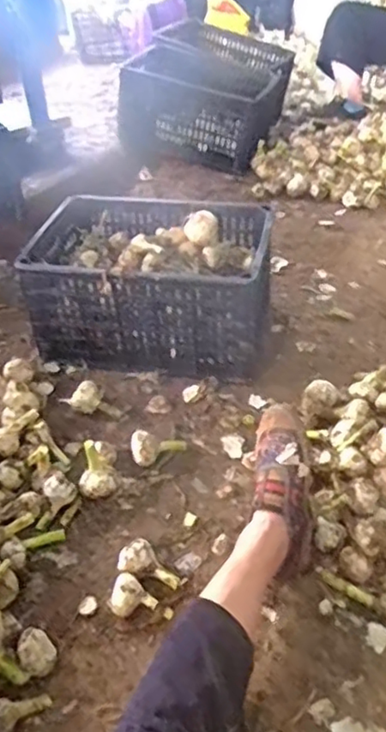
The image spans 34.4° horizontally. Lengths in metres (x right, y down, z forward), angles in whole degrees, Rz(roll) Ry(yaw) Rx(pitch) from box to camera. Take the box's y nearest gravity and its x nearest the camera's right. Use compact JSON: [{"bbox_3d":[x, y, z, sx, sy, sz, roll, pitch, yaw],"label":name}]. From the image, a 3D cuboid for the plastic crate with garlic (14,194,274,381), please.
[{"bbox_3d":[-0.084,-0.169,1.263,0.468,0.215,0.342,3,39,9],"label":"plastic crate with garlic"}]

